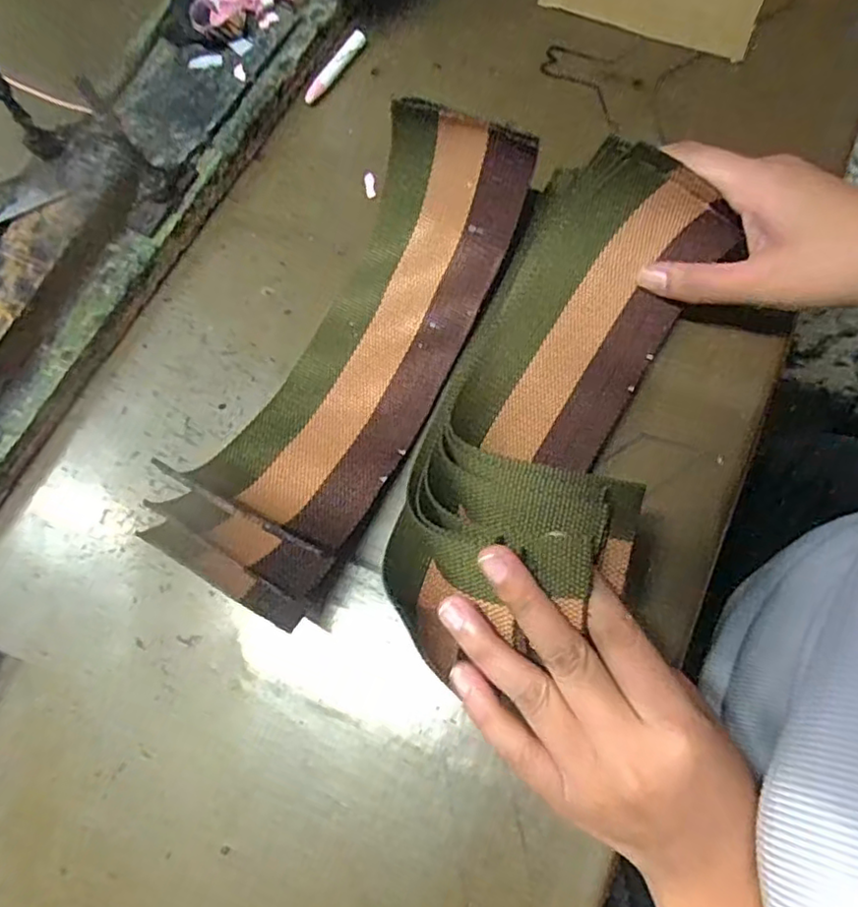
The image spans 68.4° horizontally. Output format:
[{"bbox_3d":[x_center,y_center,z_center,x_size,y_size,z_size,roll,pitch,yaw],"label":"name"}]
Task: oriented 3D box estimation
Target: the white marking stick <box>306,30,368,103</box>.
[{"bbox_3d":[-0.060,-0.246,0.402,0.010,0.011,0.058,35,78,12],"label":"white marking stick"}]

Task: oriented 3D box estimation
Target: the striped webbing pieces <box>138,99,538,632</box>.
[{"bbox_3d":[-0.035,-0.058,0.318,0.096,0.063,0.267,27,76,10],"label":"striped webbing pieces"}]

